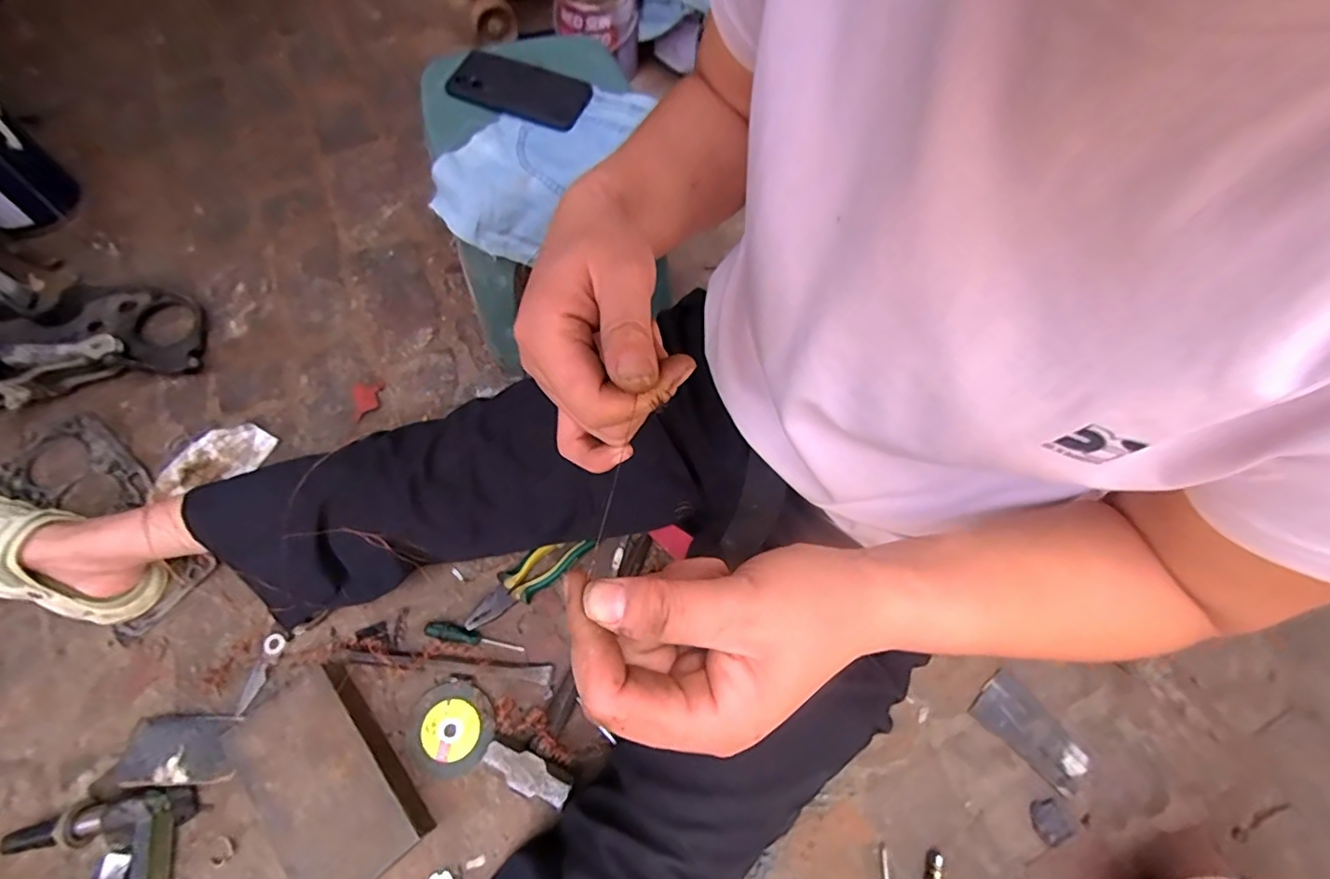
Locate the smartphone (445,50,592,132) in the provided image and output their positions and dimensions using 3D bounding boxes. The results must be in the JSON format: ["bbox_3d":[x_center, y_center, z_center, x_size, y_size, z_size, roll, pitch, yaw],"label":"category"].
[{"bbox_3d":[-0.163,-0.391,0.629,0.155,0.009,0.069,15,81,0],"label":"smartphone"}]

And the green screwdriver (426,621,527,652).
[{"bbox_3d":[-0.241,0.252,0.712,0.122,0.021,0.023,17,61,-8],"label":"green screwdriver"}]

